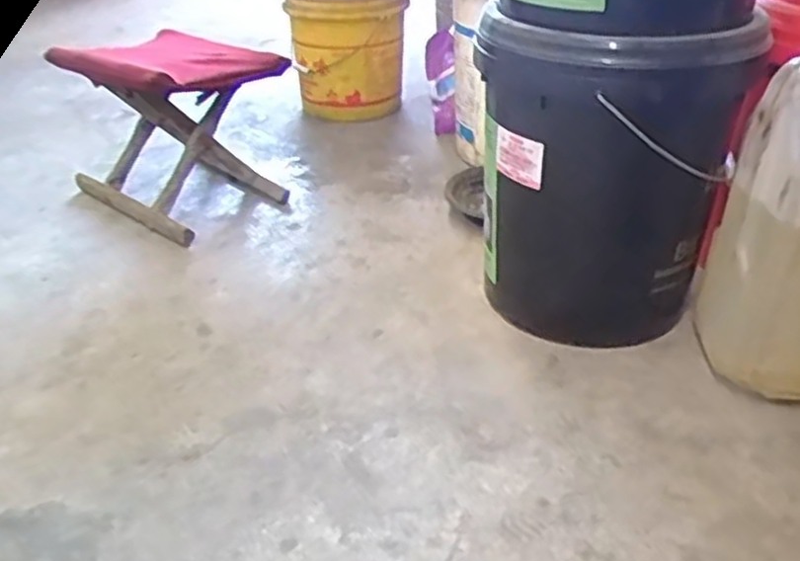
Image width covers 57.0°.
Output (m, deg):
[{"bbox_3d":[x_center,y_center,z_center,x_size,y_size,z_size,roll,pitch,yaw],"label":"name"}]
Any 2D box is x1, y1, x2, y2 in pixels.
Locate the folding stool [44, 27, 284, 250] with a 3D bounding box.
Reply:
[{"bbox_3d":[-0.378,-0.265,1.235,0.328,0.274,0.261,20,38,30],"label":"folding stool"}]

